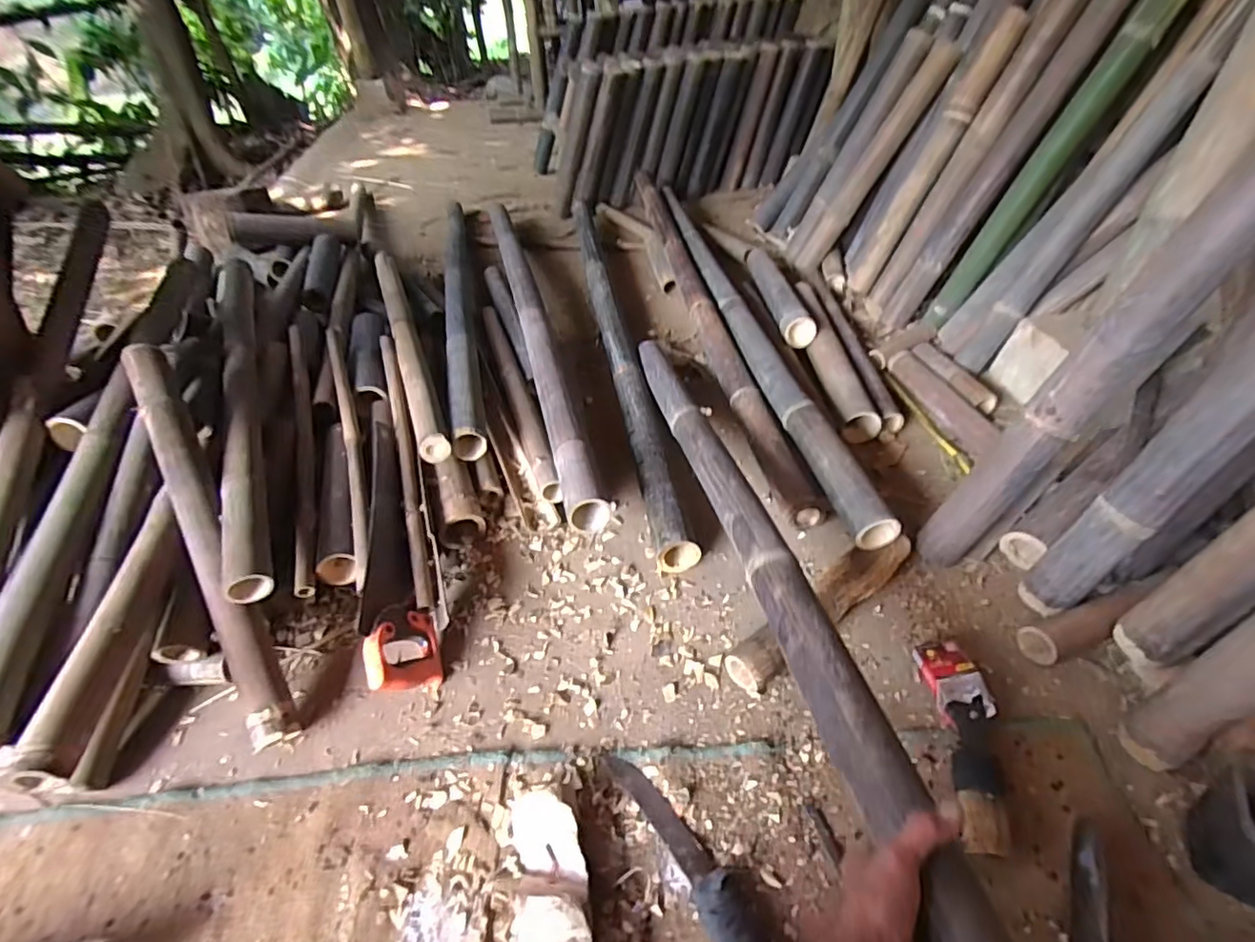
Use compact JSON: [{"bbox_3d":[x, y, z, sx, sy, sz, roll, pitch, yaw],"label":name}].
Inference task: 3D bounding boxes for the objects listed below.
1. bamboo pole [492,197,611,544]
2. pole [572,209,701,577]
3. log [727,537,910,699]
[{"bbox_3d":[-0.242,-0.411,1.455,0.069,0.070,1.486,-10,42,-10],"label":"bamboo pole"},{"bbox_3d":[-0.033,-0.336,1.446,0.064,0.072,1.426,-7,41,-6],"label":"pole"},{"bbox_3d":[0.286,0.196,0.867,0.349,0.063,0.071,-27,47,-26],"label":"log"}]

